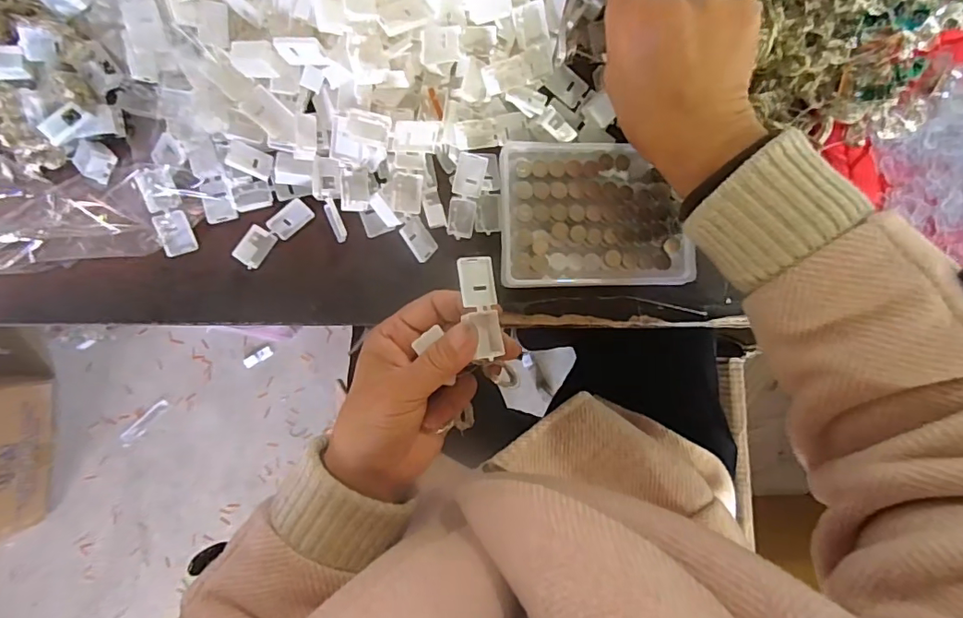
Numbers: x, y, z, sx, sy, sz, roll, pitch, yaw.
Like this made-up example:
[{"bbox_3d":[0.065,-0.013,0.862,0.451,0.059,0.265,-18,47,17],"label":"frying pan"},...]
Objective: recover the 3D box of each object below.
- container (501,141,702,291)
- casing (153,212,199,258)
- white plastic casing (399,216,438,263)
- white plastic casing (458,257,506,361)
[{"bbox_3d":[0.076,-0.063,0.360,0.126,0.027,0.095,-1,89,-5],"label":"container"},{"bbox_3d":[-0.200,-0.050,0.345,0.021,0.006,0.028,-17,91,-5],"label":"casing"},{"bbox_3d":[-0.042,-0.047,0.356,0.020,0.004,0.029,-48,117,-32],"label":"white plastic casing"},{"bbox_3d":[0.001,0.000,0.290,0.020,0.012,0.058,-13,100,-5],"label":"white plastic casing"}]

